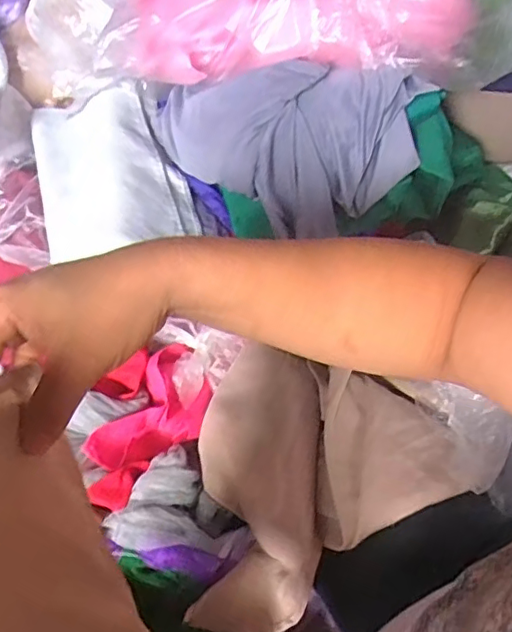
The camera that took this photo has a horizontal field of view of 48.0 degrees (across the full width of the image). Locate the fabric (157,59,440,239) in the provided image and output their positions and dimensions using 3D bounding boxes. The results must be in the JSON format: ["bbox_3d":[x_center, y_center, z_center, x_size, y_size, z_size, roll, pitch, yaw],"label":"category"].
[{"bbox_3d":[0.005,-0.196,0.620,0.321,0.118,0.143,14,51,17],"label":"fabric"}]

